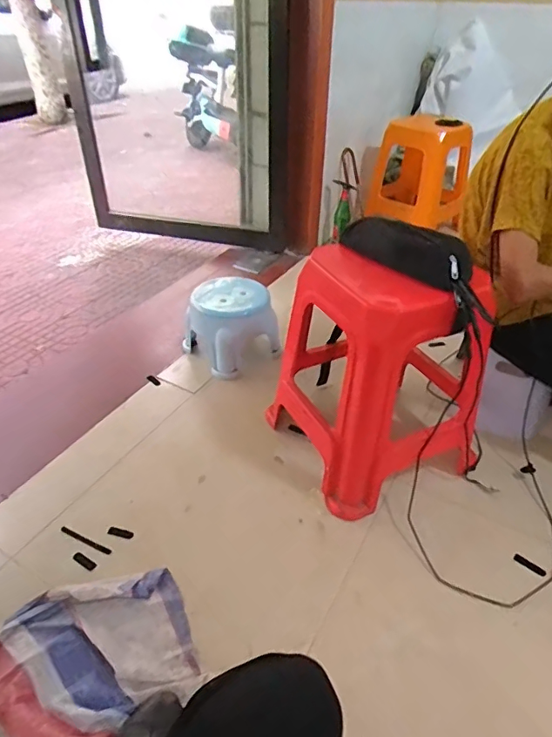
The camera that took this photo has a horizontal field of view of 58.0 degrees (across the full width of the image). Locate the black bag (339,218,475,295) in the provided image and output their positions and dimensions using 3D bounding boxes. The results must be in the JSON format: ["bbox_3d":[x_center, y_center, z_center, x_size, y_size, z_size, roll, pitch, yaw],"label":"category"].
[{"bbox_3d":[0.265,-0.238,0.986,0.089,0.084,0.280,-30,47,-34],"label":"black bag"}]

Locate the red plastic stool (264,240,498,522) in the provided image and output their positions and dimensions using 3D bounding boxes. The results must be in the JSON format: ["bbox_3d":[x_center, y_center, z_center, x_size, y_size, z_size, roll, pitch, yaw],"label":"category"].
[{"bbox_3d":[0.205,-0.011,1.080,0.331,0.491,0.394,-19,42,-23],"label":"red plastic stool"}]

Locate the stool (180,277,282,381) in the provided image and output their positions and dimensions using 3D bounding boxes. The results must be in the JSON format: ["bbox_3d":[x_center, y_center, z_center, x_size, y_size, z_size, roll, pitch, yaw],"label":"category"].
[{"bbox_3d":[-0.128,-0.127,1.474,0.226,0.193,0.236,-29,47,-33],"label":"stool"}]

